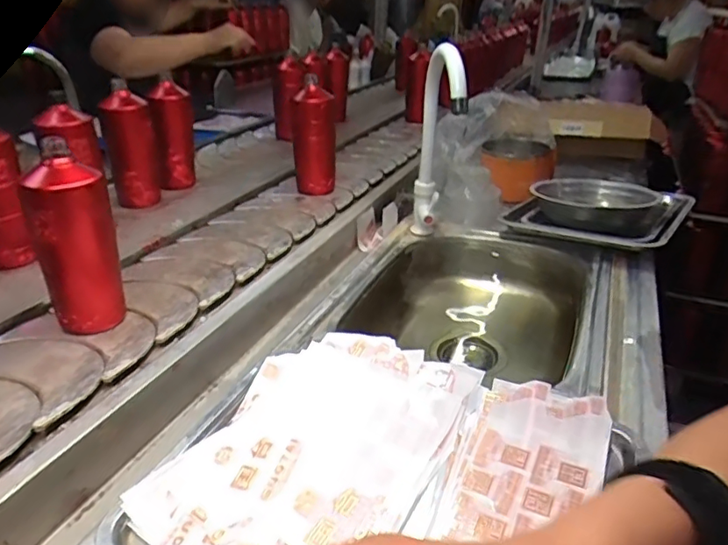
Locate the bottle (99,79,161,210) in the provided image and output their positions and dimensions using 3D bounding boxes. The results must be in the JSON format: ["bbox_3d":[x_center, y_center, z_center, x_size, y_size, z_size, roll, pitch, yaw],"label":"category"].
[{"bbox_3d":[-0.413,-0.223,0.977,0.078,0.205,0.061,-10,30,-20],"label":"bottle"}]

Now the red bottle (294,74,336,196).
[{"bbox_3d":[-0.089,-0.246,1.044,0.085,0.198,0.066,-4,28,-8],"label":"red bottle"}]

